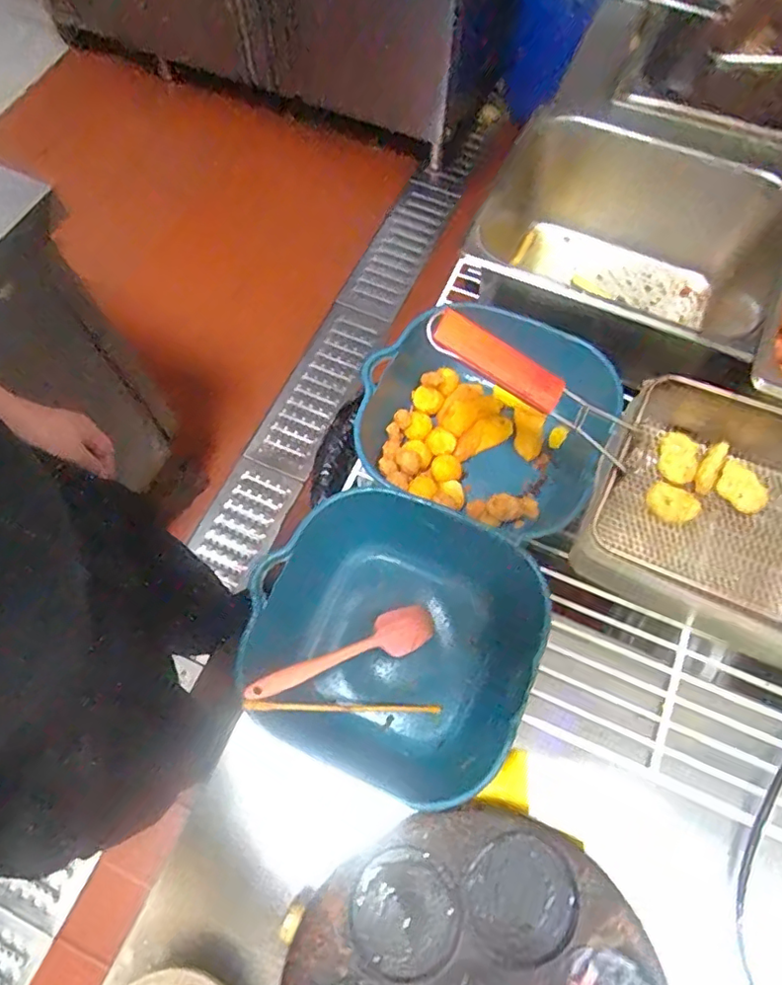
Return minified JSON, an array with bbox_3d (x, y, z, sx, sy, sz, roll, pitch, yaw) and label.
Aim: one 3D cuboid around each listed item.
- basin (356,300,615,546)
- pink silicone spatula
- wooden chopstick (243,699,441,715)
[{"bbox_3d":[0.105,-0.079,0.653,0.266,0.128,0.210,29,70,11],"label":"basin"},{"bbox_3d":[-0.041,0.155,0.547,0.198,0.013,0.043,-15,66,-32],"label":"pink silicone spatula"},{"bbox_3d":[-0.039,0.198,0.529,0.192,0.014,0.008,12,65,-25],"label":"wooden chopstick"}]

